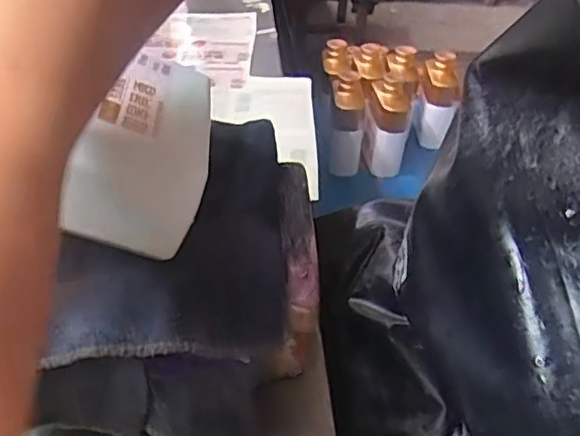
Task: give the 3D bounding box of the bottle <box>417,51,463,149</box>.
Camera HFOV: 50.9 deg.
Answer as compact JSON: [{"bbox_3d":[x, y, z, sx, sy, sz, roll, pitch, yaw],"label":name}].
[{"bbox_3d":[0.288,-0.222,1.190,0.076,0.171,0.067,16,39,13],"label":"bottle"}]

